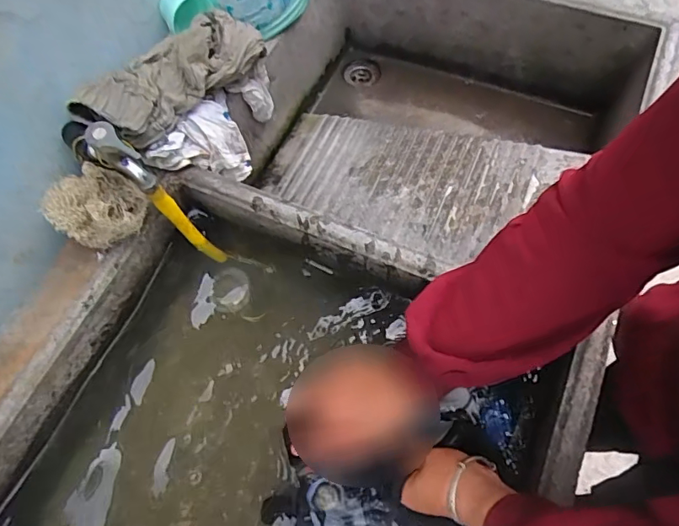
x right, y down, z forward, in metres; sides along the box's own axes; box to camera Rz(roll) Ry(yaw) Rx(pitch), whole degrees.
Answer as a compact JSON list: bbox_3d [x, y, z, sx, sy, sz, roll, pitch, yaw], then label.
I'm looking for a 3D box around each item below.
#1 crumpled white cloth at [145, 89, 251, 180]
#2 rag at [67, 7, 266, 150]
[{"bbox_3d":[-0.182,-0.157,0.639,0.113,0.091,0.088,-18,64,-5],"label":"crumpled white cloth"},{"bbox_3d":[-0.189,-0.227,0.587,0.071,0.065,0.238,34,71,18],"label":"rag"}]

